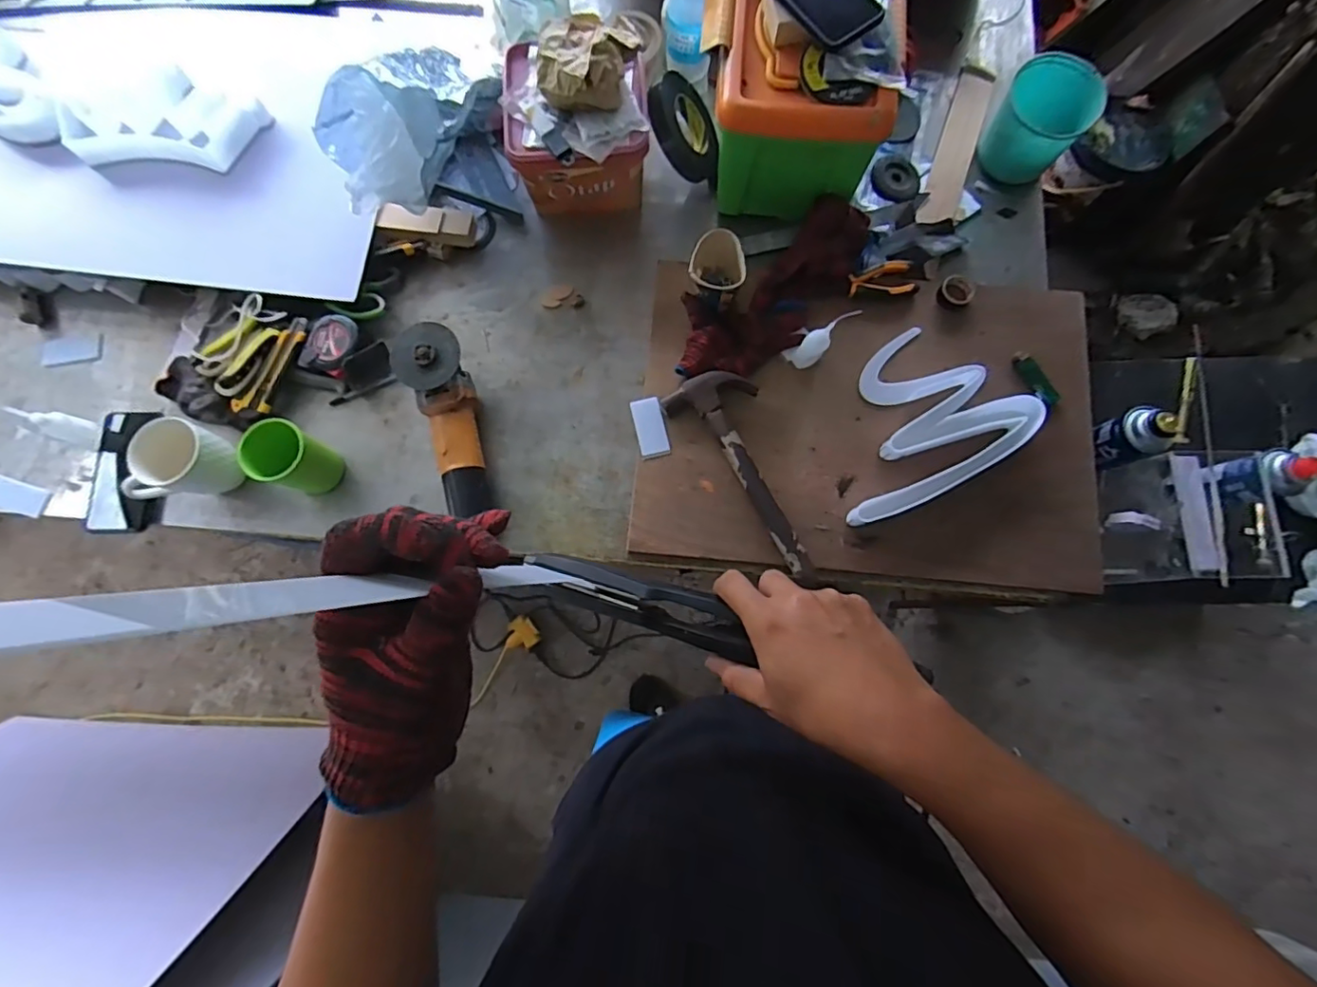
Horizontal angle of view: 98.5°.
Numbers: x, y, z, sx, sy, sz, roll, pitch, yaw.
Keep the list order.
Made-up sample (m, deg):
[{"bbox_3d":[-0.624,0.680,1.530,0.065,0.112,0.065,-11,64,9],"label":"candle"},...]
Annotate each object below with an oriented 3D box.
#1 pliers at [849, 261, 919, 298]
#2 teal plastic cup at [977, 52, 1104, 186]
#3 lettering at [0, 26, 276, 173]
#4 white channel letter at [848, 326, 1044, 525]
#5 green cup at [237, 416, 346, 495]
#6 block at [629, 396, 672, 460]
[{"bbox_3d":[0.309,-0.294,0.784,0.091,0.018,0.048,-6,78,-1],"label":"pliers"},{"bbox_3d":[0.533,-0.521,0.799,0.106,0.115,0.113,0,79,1],"label":"teal plastic cup"},{"bbox_3d":[-0.869,-0.581,0.824,0.585,0.044,0.174,19,80,5],"label":"lettering"},{"bbox_3d":[0.327,-0.074,0.728,0.213,0.032,0.275,43,83,8],"label":"white channel letter"},{"bbox_3d":[-0.462,-0.042,0.724,0.072,0.107,0.073,0,79,1],"label":"green cup"},{"bbox_3d":[-0.010,-0.089,0.760,0.042,0.010,0.082,-12,79,-1],"label":"block"}]

